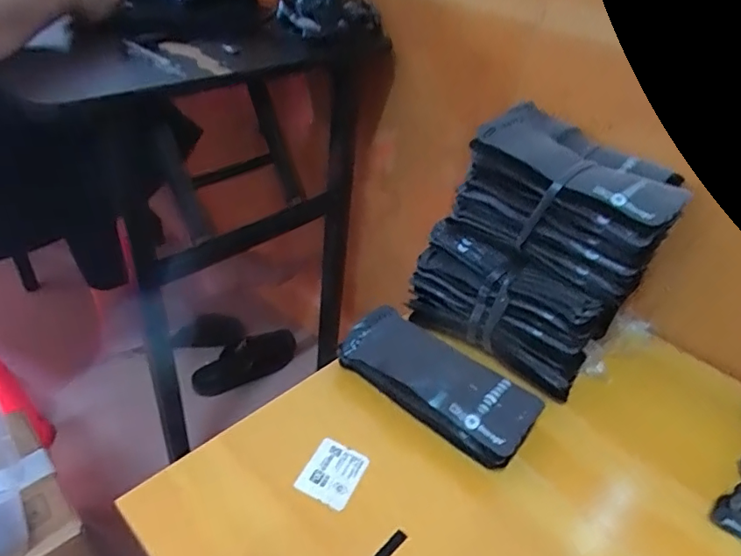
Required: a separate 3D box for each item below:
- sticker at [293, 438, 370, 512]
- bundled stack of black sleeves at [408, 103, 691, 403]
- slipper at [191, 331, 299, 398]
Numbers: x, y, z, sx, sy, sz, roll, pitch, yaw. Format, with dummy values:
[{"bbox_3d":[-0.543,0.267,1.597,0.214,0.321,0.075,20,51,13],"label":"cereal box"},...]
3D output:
[{"bbox_3d":[-0.035,0.179,0.485,0.048,0.004,0.059,24,42,14],"label":"sticker"},{"bbox_3d":[0.199,-0.040,0.600,0.215,0.211,0.215,30,44,28],"label":"bundled stack of black sleeves"},{"bbox_3d":[-0.297,0.205,1.241,0.252,0.057,0.094,-25,43,-2],"label":"slipper"}]

